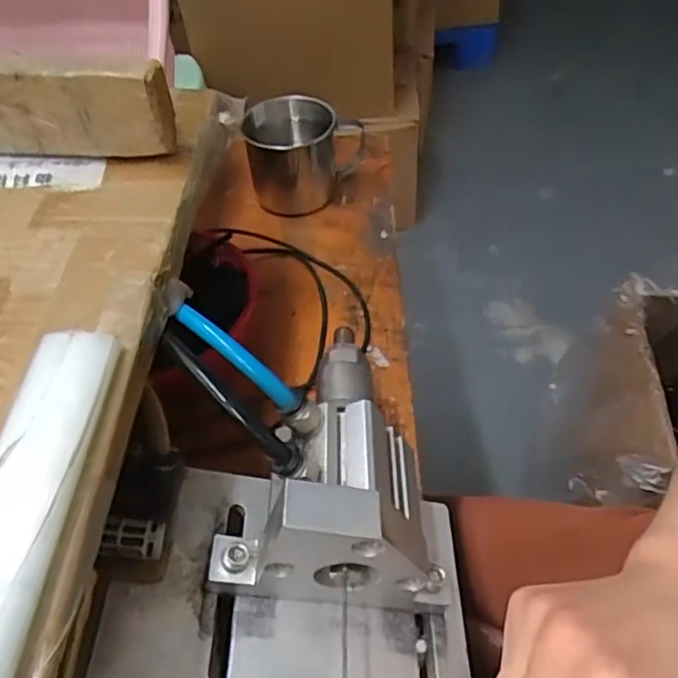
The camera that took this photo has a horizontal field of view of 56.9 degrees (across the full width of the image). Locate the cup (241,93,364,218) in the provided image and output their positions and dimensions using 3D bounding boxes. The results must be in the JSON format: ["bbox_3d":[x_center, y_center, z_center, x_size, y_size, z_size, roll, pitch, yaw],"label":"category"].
[{"bbox_3d":[-0.023,-0.147,0.502,0.098,0.071,0.068,-13,48,-5],"label":"cup"}]

